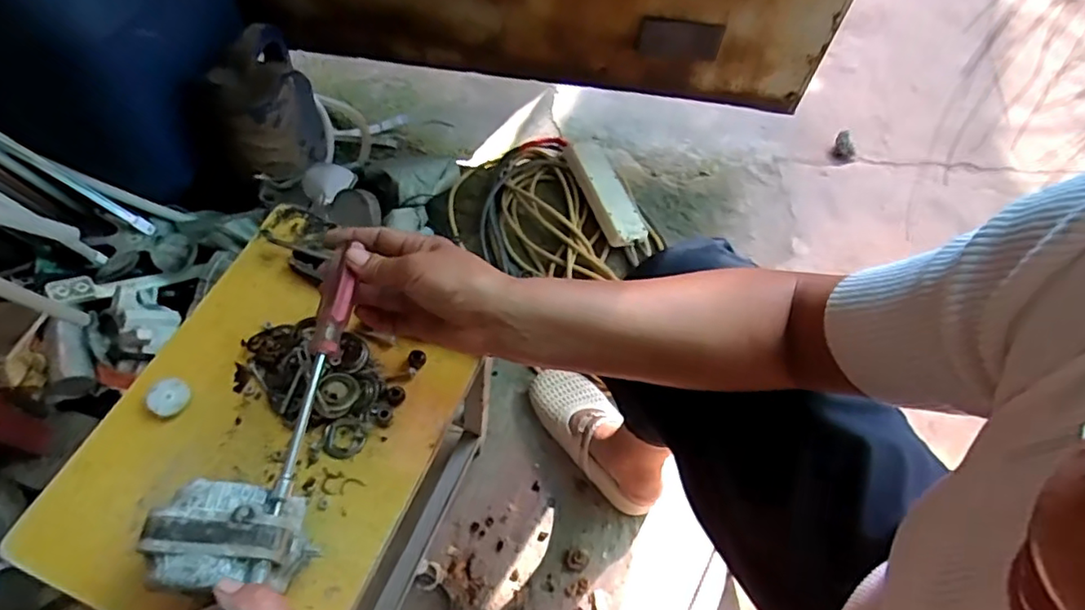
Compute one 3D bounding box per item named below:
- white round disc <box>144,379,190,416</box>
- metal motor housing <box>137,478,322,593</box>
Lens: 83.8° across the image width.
[{"bbox_3d":[-0.285,0.070,0.460,0.027,0.004,0.028,9,69,-25],"label":"white round disc"},{"bbox_3d":[-0.189,0.142,0.370,0.086,0.044,0.062,4,60,-1],"label":"metal motor housing"}]

